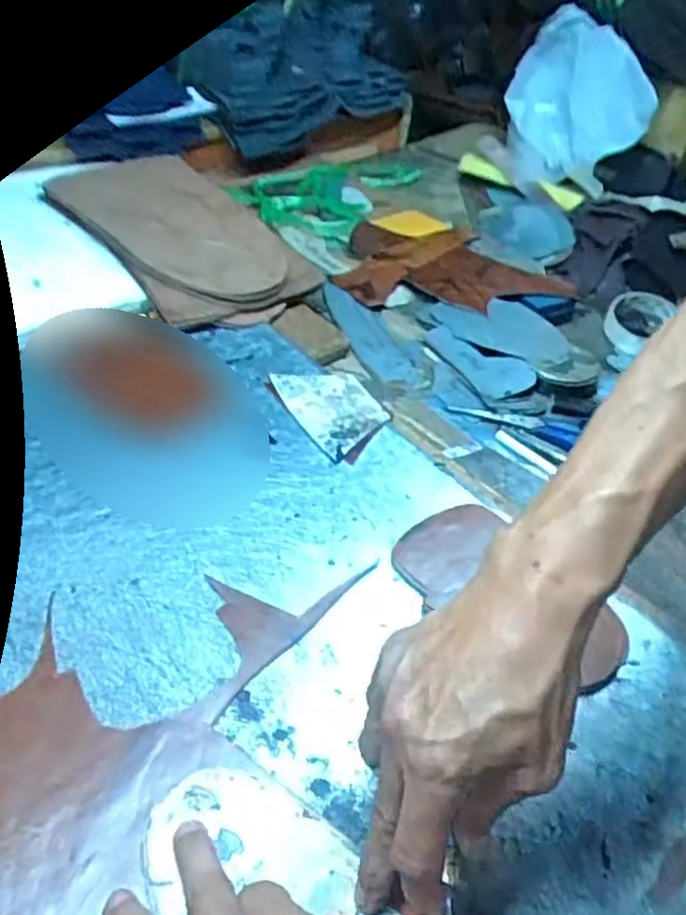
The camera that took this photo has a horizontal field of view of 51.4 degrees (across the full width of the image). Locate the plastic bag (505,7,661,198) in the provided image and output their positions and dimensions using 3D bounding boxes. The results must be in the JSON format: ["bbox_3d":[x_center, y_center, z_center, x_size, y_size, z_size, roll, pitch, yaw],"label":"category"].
[{"bbox_3d":[0.354,-0.534,1.049,0.203,0.162,0.151,19,53,9],"label":"plastic bag"}]

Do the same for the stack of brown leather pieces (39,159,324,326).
[{"bbox_3d":[-0.173,-0.245,0.769,0.176,0.038,0.292,-32,62,-26],"label":"stack of brown leather pieces"}]

